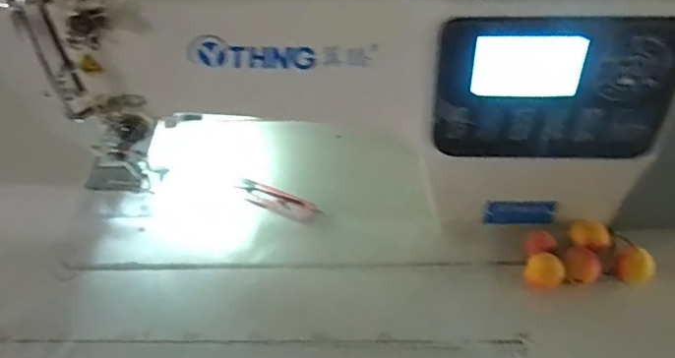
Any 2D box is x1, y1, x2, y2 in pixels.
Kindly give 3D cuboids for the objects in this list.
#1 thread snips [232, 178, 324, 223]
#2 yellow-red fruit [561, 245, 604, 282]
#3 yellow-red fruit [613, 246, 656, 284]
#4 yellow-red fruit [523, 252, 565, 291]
[{"bbox_3d":[-0.055,0.019,0.524,0.084,0.006,0.025,19,55,19],"label":"thread snips"},{"bbox_3d":[0.193,0.071,0.449,0.028,0.028,0.022,18,55,19],"label":"yellow-red fruit"},{"bbox_3d":[0.232,0.071,0.442,0.026,0.025,0.026,-3,51,3],"label":"yellow-red fruit"},{"bbox_3d":[0.162,0.077,0.446,0.028,0.030,0.024,22,56,21],"label":"yellow-red fruit"}]

